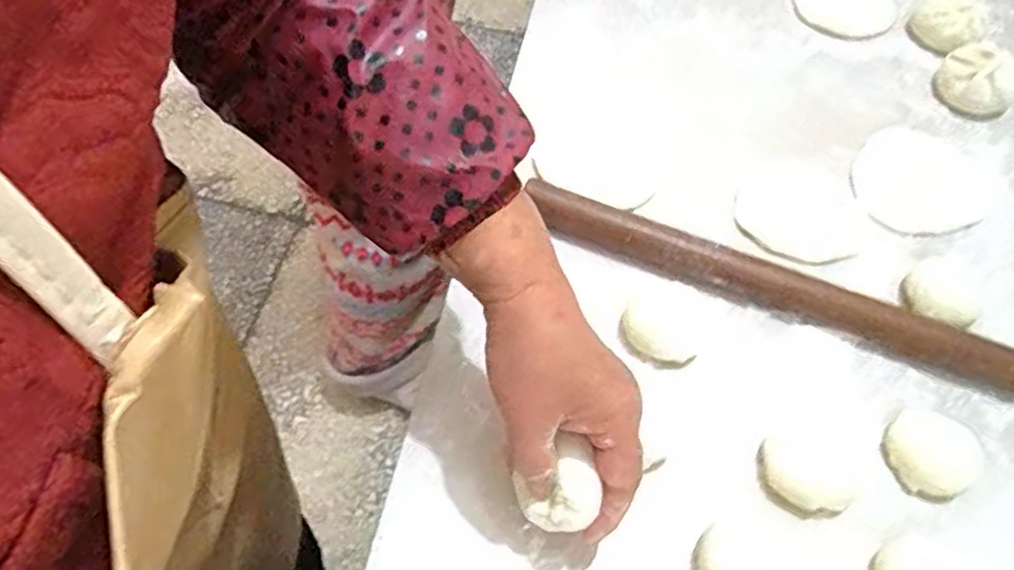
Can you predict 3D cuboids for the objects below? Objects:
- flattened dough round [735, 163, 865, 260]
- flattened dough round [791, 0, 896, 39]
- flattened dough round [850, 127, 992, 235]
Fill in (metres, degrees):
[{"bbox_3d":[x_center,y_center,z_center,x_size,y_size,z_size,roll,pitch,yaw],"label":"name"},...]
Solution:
[{"bbox_3d":[0.237,-0.061,0.570,0.097,0.004,0.096,2,58,-3],"label":"flattened dough round"},{"bbox_3d":[0.344,-0.292,0.726,0.101,0.005,0.120,32,62,15],"label":"flattened dough round"},{"bbox_3d":[0.343,-0.086,0.593,0.120,0.008,0.104,-39,68,-24],"label":"flattened dough round"}]

